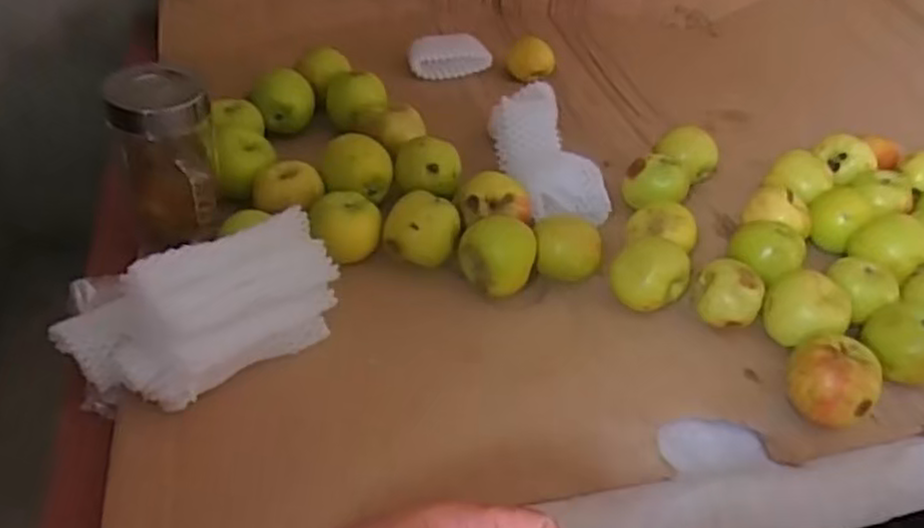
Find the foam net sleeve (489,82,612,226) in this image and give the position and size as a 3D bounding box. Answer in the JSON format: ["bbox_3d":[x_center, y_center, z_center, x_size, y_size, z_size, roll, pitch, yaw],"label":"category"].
[{"bbox_3d":[0.074,-0.102,0.720,0.079,0.042,0.168,-10,57,-18],"label":"foam net sleeve"}]

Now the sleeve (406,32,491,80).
[{"bbox_3d":[-0.014,-0.243,0.890,0.094,0.036,0.044,0,42,-8],"label":"sleeve"}]

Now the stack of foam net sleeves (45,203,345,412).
[{"bbox_3d":[-0.165,0.036,0.503,0.174,0.085,0.081,-17,47,-25],"label":"stack of foam net sleeves"}]

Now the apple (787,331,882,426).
[{"bbox_3d":[0.257,0.085,0.532,0.059,0.060,0.059,32,47,25],"label":"apple"}]

